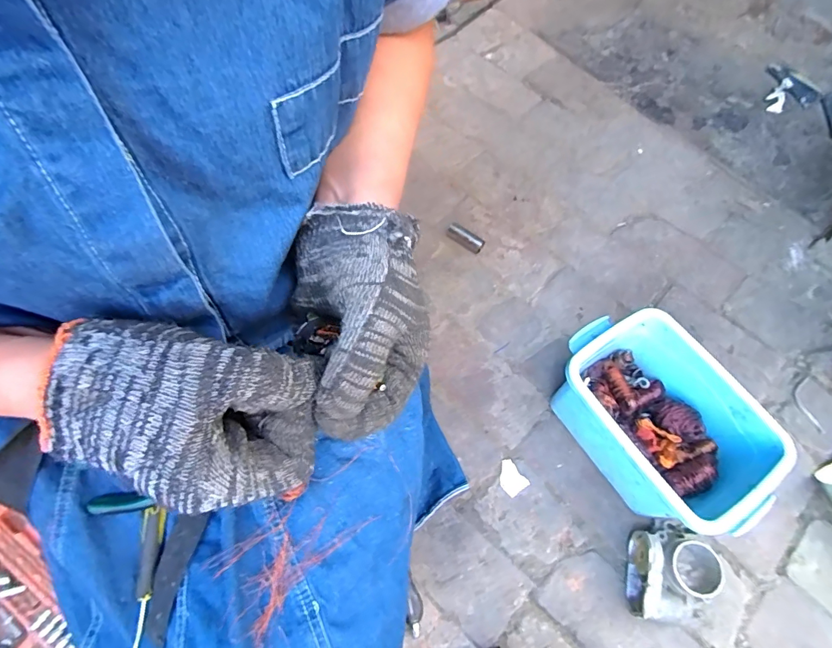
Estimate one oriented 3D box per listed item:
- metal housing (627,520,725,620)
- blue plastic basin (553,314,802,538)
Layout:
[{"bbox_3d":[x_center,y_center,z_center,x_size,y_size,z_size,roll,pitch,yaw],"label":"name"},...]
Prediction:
[{"bbox_3d":[0.353,0.341,0.589,0.102,0.064,0.121,13,67,5],"label":"metal housing"},{"bbox_3d":[0.342,0.137,0.630,0.190,0.154,0.293,-29,70,-13],"label":"blue plastic basin"}]

